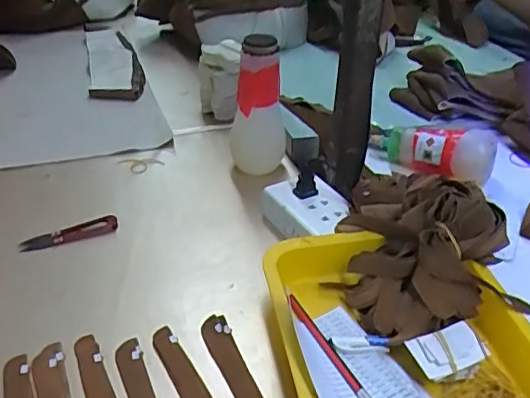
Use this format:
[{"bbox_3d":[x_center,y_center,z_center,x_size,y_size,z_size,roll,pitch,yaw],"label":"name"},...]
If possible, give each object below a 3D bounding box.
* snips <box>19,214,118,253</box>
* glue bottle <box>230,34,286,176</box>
[{"bbox_3d":[-0.211,0.040,0.613,0.101,0.020,0.014,-15,36,-23],"label":"snips"},{"bbox_3d":[-0.008,-0.116,0.698,0.063,0.173,0.059,-1,33,-4],"label":"glue bottle"}]

